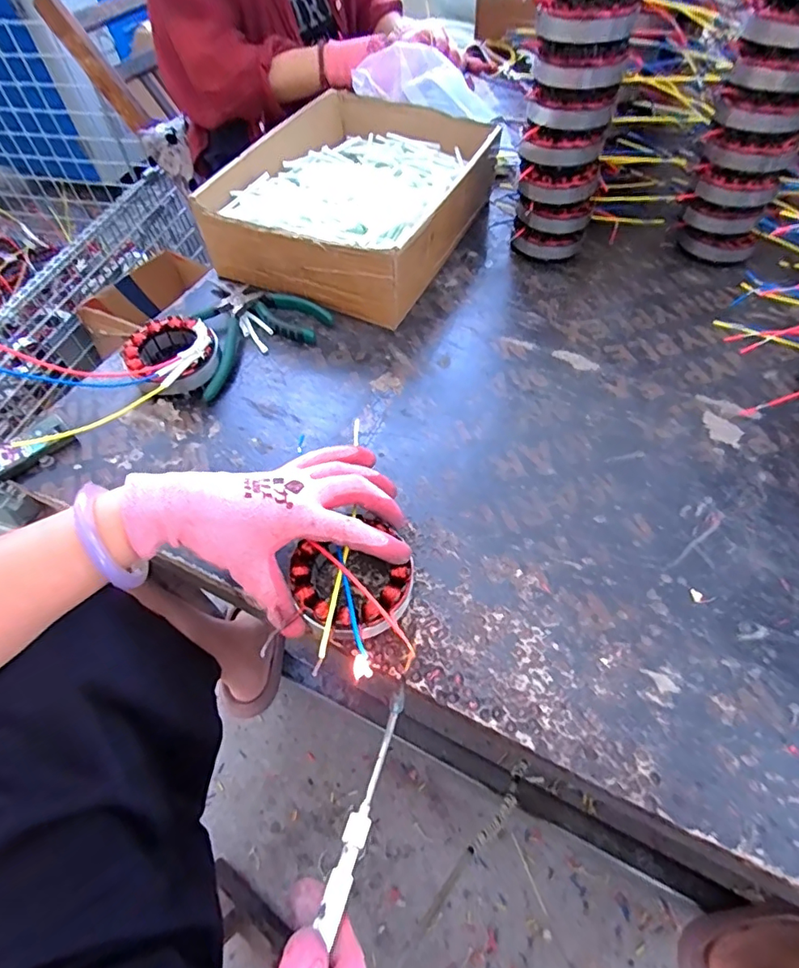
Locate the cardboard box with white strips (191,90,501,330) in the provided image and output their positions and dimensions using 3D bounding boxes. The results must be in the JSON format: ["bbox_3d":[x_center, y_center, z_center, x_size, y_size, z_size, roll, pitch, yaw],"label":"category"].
[{"bbox_3d":[-0.045,-0.337,0.614,0.242,0.099,0.322,21,58,15],"label":"cardboard box with white strips"}]

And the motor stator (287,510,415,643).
[{"bbox_3d":[-0.032,0.069,0.360,0.081,0.028,0.079,-19,56,-12],"label":"motor stator"}]

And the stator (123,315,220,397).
[{"bbox_3d":[-0.222,-0.125,0.501,0.084,0.043,0.096,-36,62,-22],"label":"stator"}]

